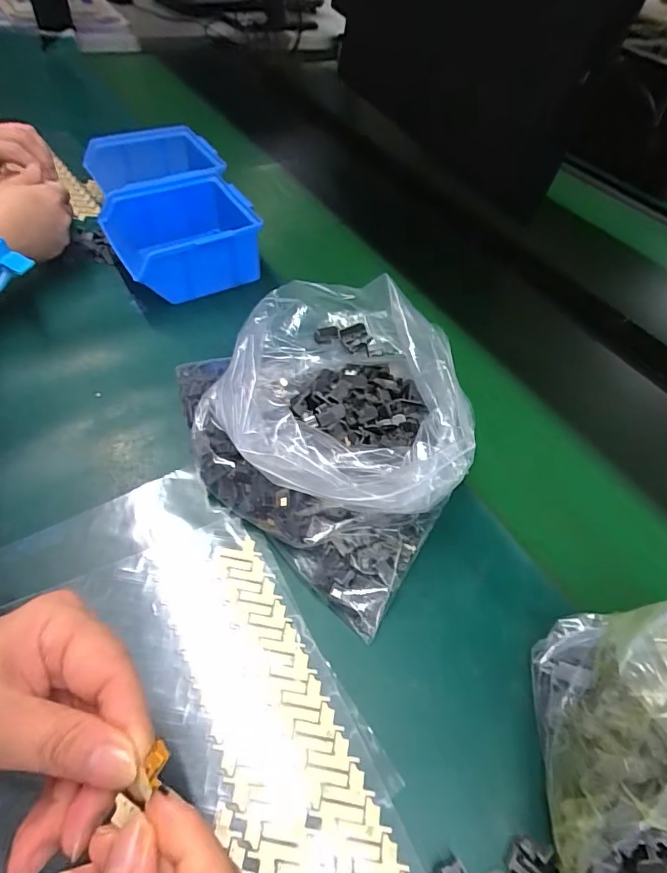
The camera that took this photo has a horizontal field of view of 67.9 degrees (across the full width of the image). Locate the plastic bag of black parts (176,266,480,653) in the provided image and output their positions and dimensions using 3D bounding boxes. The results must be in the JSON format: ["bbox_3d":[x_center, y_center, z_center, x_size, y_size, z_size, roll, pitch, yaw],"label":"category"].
[{"bbox_3d":[0.010,-0.009,0.356,0.180,0.098,0.196,32,55,18],"label":"plastic bag of black parts"}]

